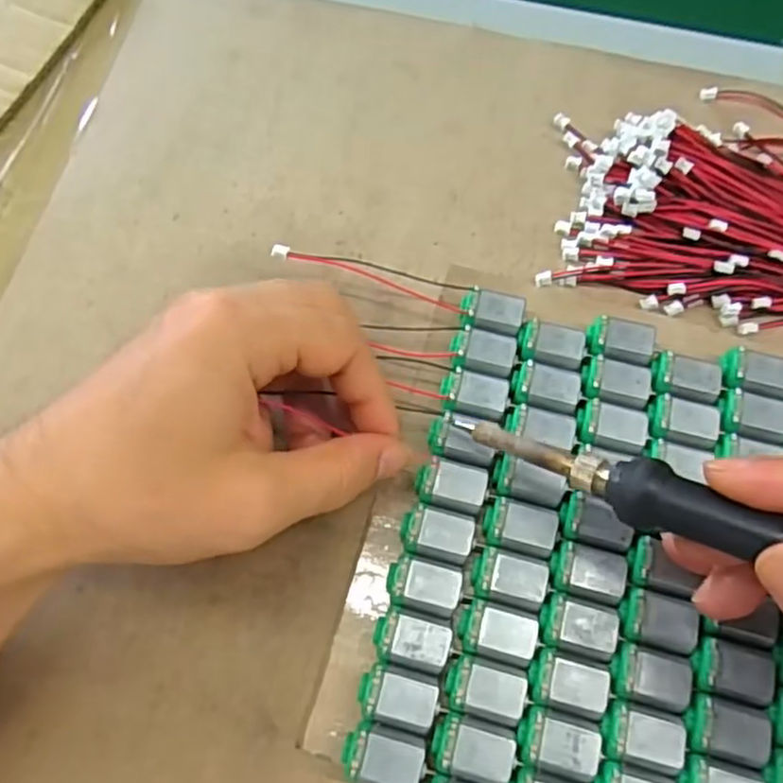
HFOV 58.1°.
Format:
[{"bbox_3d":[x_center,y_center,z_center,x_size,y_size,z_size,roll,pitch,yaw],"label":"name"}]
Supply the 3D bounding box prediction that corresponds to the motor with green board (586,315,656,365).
[{"bbox_3d":[0.095,-0.020,0.296,0.027,0.014,0.018,8,68,3],"label":"motor with green board"}]

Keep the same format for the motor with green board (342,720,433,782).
[{"bbox_3d":[-0.002,0.124,0.240,0.028,0.017,0.018,14,68,5],"label":"motor with green board"}]

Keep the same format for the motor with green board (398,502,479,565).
[{"bbox_3d":[0.018,0.055,0.268,0.027,0.016,0.019,14,68,5],"label":"motor with green board"}]

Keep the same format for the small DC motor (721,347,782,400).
[{"bbox_3d":[0.148,-0.006,0.290,0.027,0.015,0.019,11,68,4],"label":"small DC motor"}]

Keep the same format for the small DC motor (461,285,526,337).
[{"bbox_3d":[0.043,-0.031,0.303,0.026,0.016,0.018,8,68,3],"label":"small DC motor"}]

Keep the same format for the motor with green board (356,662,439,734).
[{"bbox_3d":[0.002,0.107,0.248,0.027,0.017,0.019,15,69,6],"label":"motor with green board"}]

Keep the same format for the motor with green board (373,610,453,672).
[{"bbox_3d":[0.008,0.091,0.254,0.027,0.018,0.017,10,68,4],"label":"motor with green board"}]

